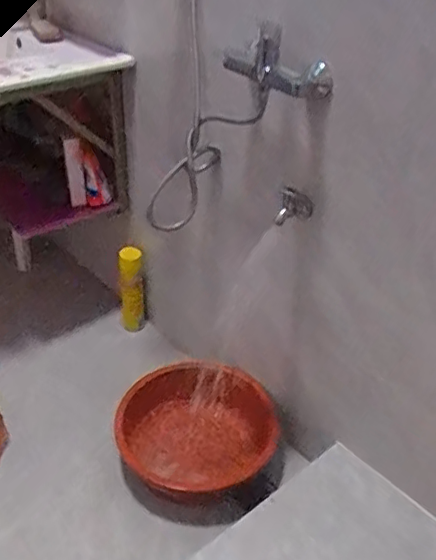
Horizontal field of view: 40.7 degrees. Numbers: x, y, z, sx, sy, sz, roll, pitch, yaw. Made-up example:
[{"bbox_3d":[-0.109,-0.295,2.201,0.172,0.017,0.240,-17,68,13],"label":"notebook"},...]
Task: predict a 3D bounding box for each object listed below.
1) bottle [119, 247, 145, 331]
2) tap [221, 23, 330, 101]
[{"bbox_3d":[-0.257,0.026,1.756,0.074,0.276,0.061,-2,13,-6],"label":"bottle"},{"bbox_3d":[0.107,-0.389,1.028,0.081,0.106,0.223,-16,39,-23],"label":"tap"}]

